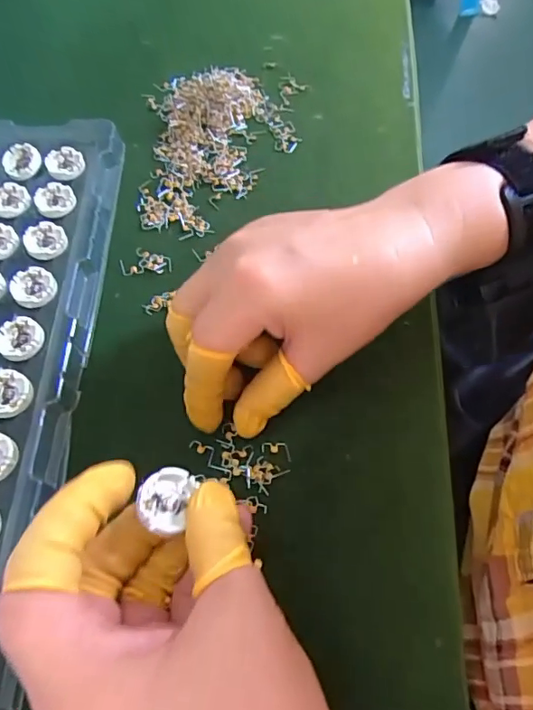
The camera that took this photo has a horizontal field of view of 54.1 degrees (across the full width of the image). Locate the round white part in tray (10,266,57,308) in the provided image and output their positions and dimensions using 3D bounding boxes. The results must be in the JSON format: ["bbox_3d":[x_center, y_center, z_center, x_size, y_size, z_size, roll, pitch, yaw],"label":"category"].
[{"bbox_3d":[-0.126,-0.037,0.281,0.023,0.004,0.025,-1,62,2],"label":"round white part in tray"}]

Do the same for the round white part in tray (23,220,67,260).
[{"bbox_3d":[-0.126,-0.066,0.296,0.022,0.004,0.024,-1,62,2],"label":"round white part in tray"}]

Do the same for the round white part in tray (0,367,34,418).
[{"bbox_3d":[-0.126,0.018,0.251,0.025,0.004,0.023,-1,62,2],"label":"round white part in tray"}]

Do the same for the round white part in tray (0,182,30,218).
[{"bbox_3d":[-0.154,-0.094,0.313,0.022,0.004,0.026,-17,62,-7],"label":"round white part in tray"}]

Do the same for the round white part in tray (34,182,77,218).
[{"bbox_3d":[-0.127,-0.093,0.312,0.023,0.004,0.025,-1,62,2],"label":"round white part in tray"}]

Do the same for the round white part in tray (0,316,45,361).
[{"bbox_3d":[-0.126,-0.009,0.265,0.024,0.004,0.022,-1,62,2],"label":"round white part in tray"}]

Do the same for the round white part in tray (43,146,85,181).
[{"bbox_3d":[-0.126,-0.121,0.326,0.023,0.004,0.027,-19,63,-7],"label":"round white part in tray"}]

